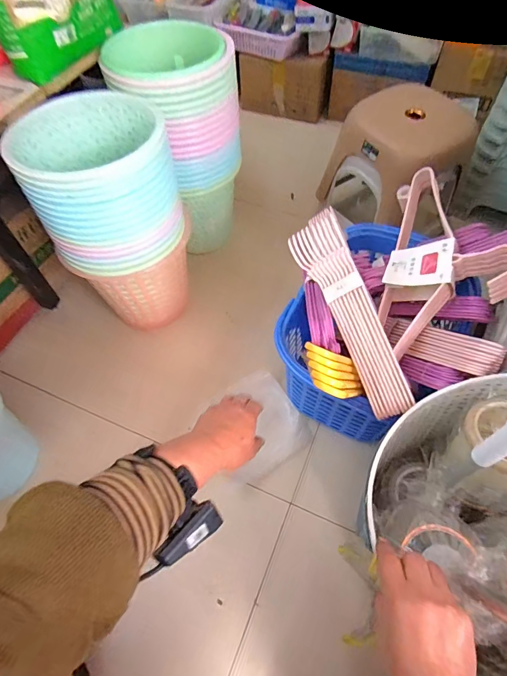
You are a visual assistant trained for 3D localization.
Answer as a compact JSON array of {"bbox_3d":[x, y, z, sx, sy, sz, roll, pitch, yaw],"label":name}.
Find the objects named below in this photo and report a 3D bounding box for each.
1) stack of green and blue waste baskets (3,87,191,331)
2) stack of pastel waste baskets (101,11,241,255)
[{"bbox_3d":[-0.283,-0.240,0.840,0.267,0.423,0.251,-24,61,-12],"label":"stack of green and blue waste baskets"},{"bbox_3d":[-0.159,-0.461,0.958,0.237,0.451,0.256,39,67,22],"label":"stack of pastel waste baskets"}]

